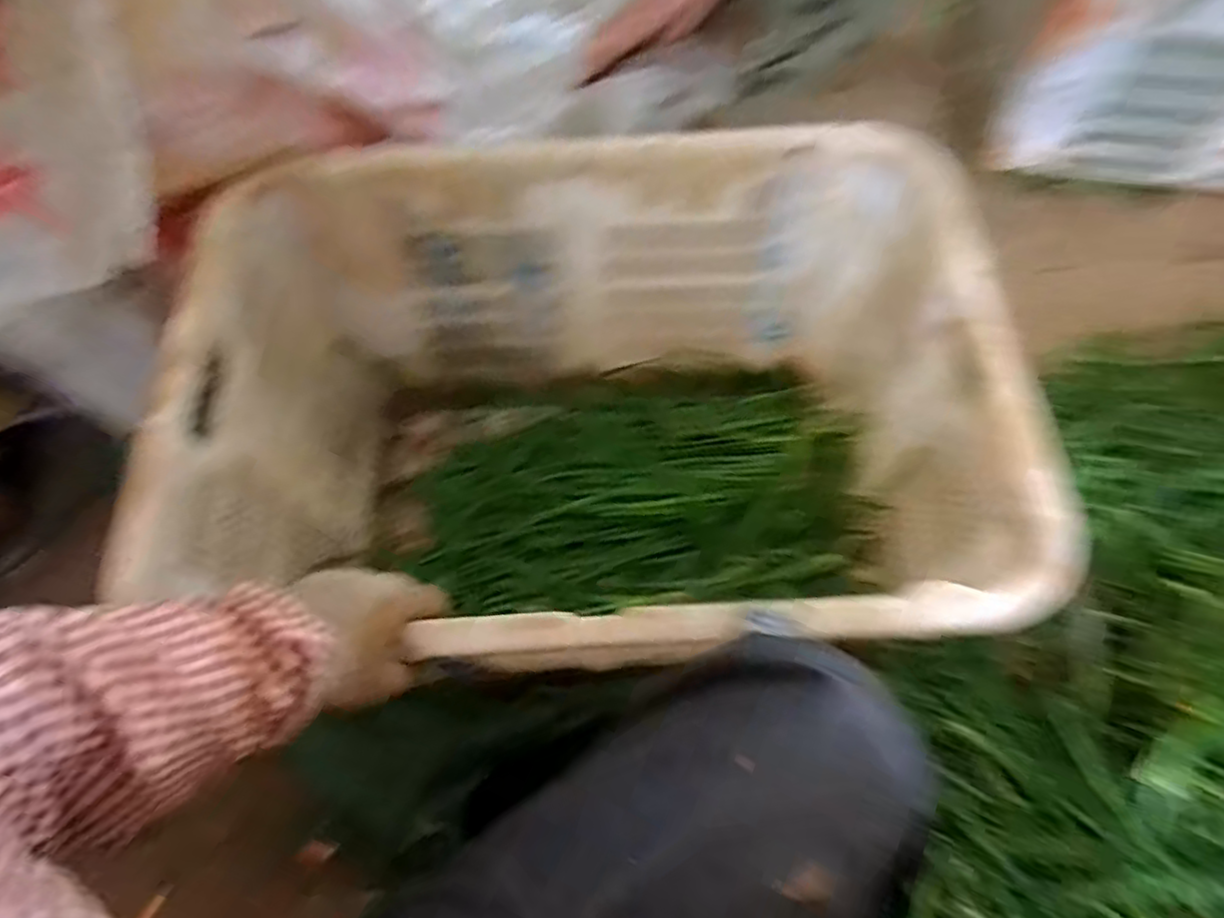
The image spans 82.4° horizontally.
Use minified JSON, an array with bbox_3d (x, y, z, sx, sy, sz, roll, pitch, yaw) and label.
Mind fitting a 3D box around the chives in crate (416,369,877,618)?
[{"bbox_3d":[0.025,0.028,0.793,0.475,0.094,0.283,-1,64,0],"label":"chives in crate"}]

